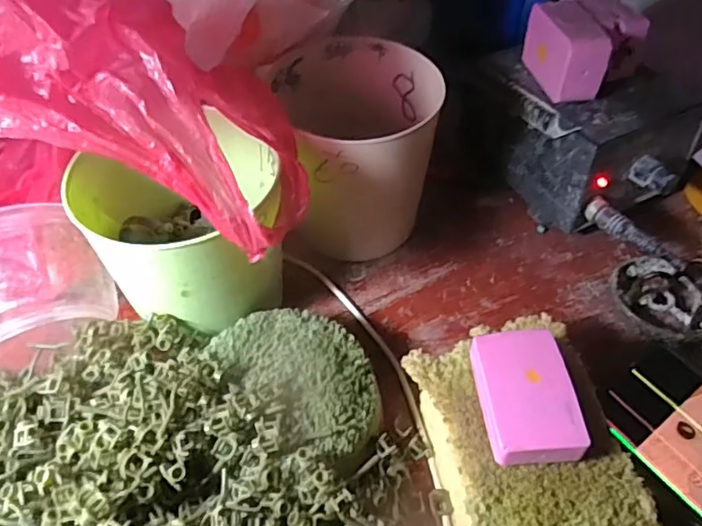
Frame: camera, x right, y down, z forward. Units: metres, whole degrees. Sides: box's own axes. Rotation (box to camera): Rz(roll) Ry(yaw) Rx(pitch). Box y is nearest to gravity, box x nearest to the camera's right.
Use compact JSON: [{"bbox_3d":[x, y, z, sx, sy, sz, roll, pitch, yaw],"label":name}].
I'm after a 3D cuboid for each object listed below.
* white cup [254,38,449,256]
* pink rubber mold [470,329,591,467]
[{"bbox_3d":[0.003,-0.080,0.406,0.104,0.109,0.114,-11,53,-10],"label":"white cup"},{"bbox_3d":[0.088,0.069,0.294,0.046,0.021,0.069,-1,51,-2],"label":"pink rubber mold"}]

